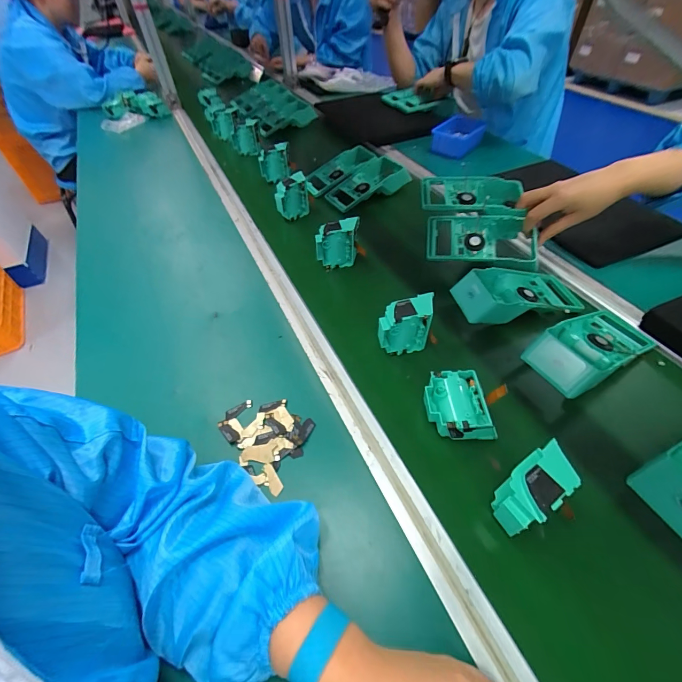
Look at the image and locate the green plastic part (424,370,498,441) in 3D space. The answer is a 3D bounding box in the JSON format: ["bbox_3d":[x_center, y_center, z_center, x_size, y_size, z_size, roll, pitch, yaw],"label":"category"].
[{"bbox_3d":[0.138,0.079,0.415,0.076,0.044,0.075,-5,51,0],"label":"green plastic part"}]

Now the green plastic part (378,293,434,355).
[{"bbox_3d":[0.087,-0.020,0.476,0.076,0.074,0.037,-14,51,-7],"label":"green plastic part"}]

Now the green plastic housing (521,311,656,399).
[{"bbox_3d":[0.333,0.003,0.461,0.188,0.058,0.087,-28,54,-18],"label":"green plastic housing"}]

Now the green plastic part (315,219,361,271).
[{"bbox_3d":[-0.005,-0.168,0.605,0.075,0.081,0.034,-11,49,-8],"label":"green plastic part"}]

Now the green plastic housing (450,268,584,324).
[{"bbox_3d":[0.267,-0.072,0.532,0.190,0.054,0.091,-10,49,-7],"label":"green plastic housing"}]

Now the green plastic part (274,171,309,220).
[{"bbox_3d":[-0.100,-0.293,0.717,0.030,0.073,0.073,30,56,25],"label":"green plastic part"}]

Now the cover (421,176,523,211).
[{"bbox_3d":[0.229,-0.252,0.611,0.179,0.036,0.085,2,49,3],"label":"cover"}]

